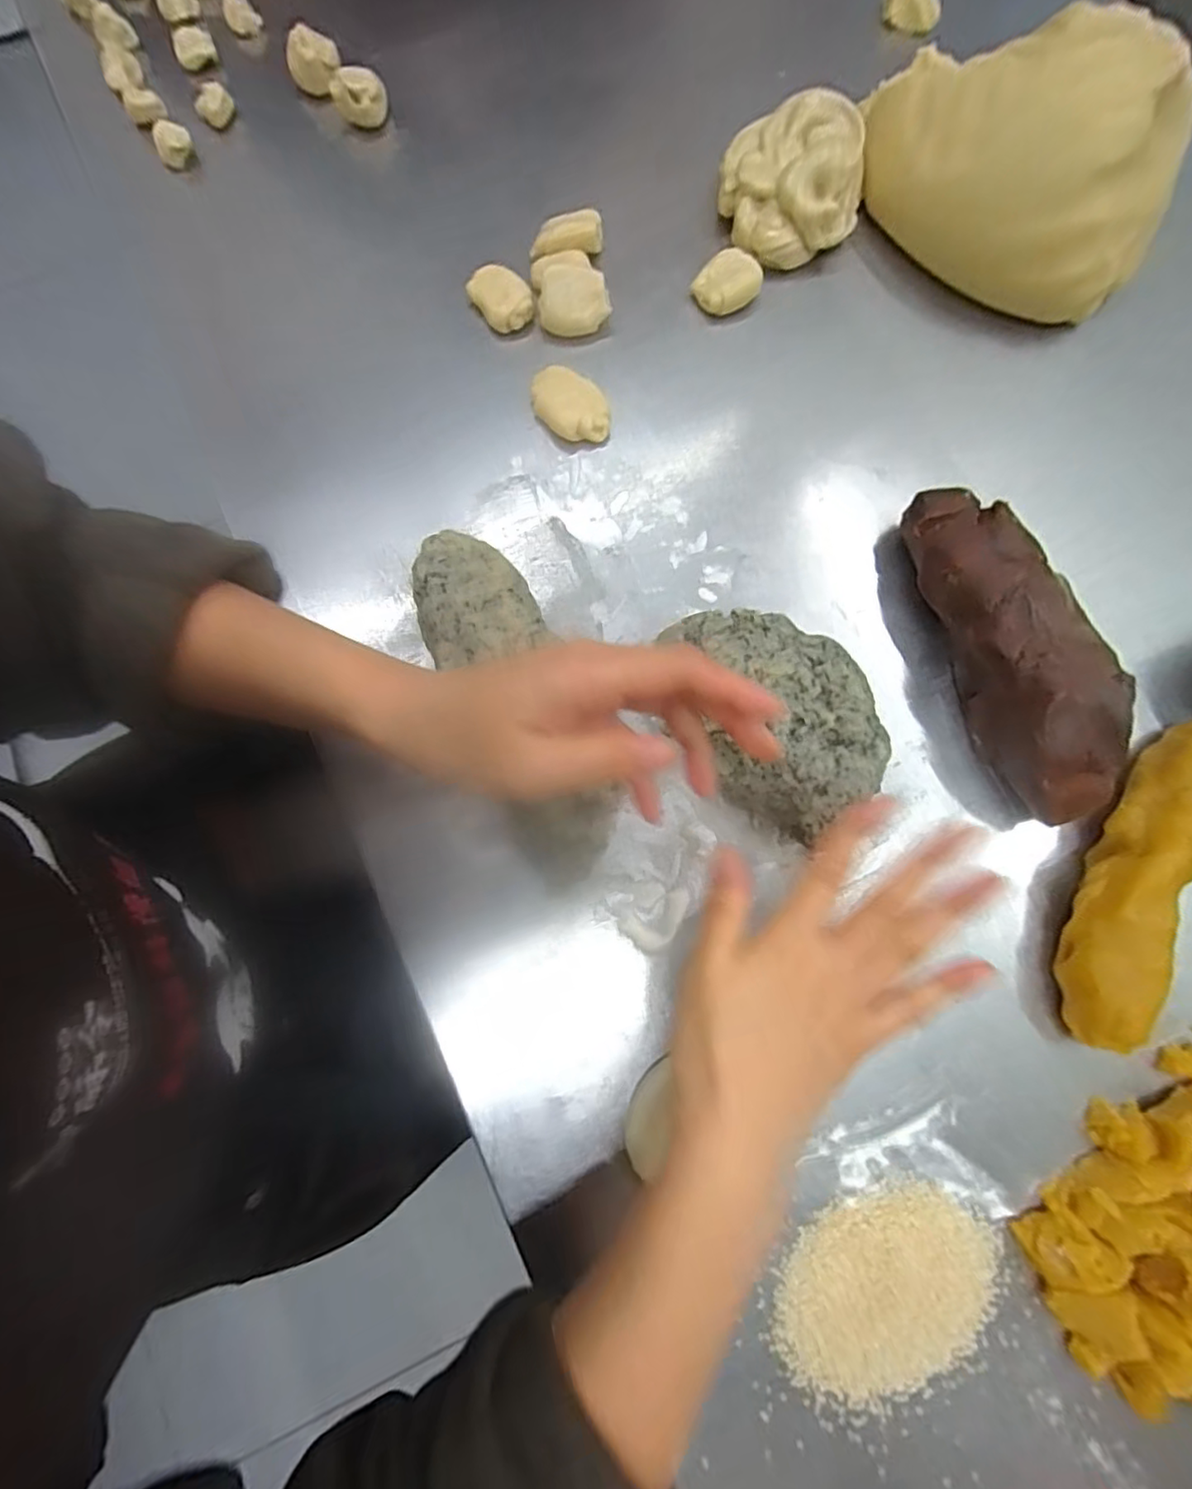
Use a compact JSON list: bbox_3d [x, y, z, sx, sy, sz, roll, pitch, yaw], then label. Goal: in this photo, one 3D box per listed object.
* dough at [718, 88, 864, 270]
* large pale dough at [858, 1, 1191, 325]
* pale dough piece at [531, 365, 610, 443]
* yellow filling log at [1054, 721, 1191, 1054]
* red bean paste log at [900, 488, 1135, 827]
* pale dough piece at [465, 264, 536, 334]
[{"bbox_3d":[0.135,-0.387,0.406,0.097,0.043,0.101,14,78,2],"label":"dough"},{"bbox_3d":[0.273,-0.377,0.386,0.197,0.086,0.137,17,78,3],"label":"large pale dough"},{"bbox_3d":[-0.016,-0.218,0.382,0.054,0.013,0.039,32,79,6],"label":"pale dough piece"},{"bbox_3d":[0.287,0.067,0.313,0.038,0.042,0.181,28,79,5],"label":"yellow filling log"},{"bbox_3d":[0.234,-0.055,0.334,0.054,0.056,0.191,-14,78,-4],"label":"red bean paste log"},{"bbox_3d":[-0.065,-0.303,0.400,0.034,0.015,0.044,-31,80,-7],"label":"pale dough piece"}]

